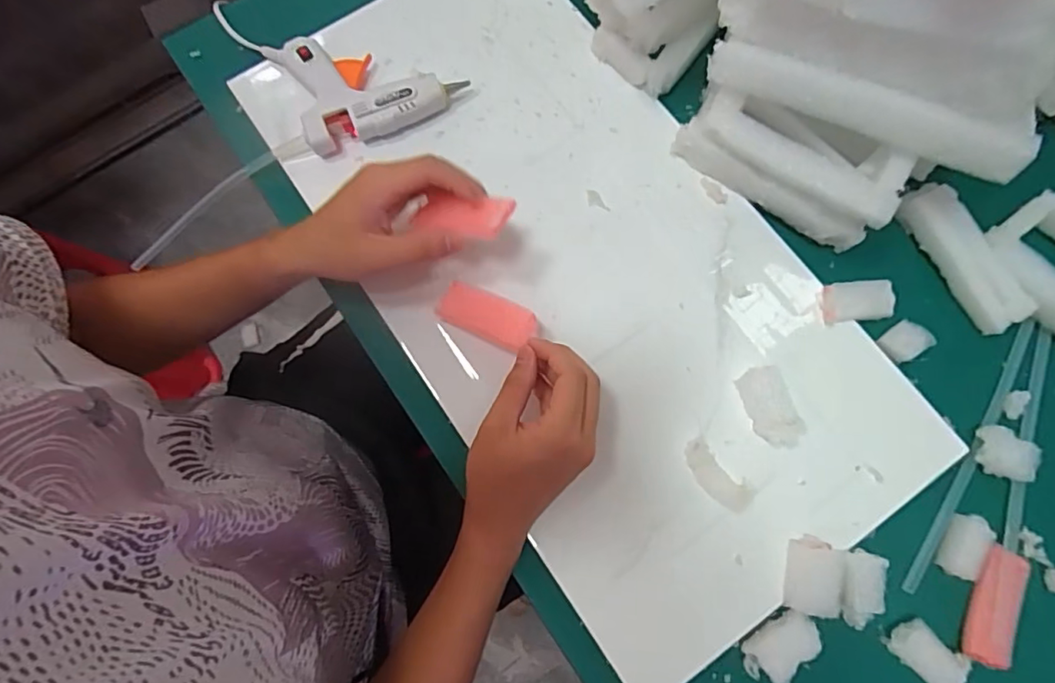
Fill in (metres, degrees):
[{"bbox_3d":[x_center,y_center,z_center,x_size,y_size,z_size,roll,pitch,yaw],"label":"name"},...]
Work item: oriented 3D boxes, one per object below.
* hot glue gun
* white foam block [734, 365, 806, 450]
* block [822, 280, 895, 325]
[{"bbox_3d":[-0.137,-0.224,0.466,0.132,0.031,0.111,-25,78,-4],"label":"hot glue gun"},{"bbox_3d":[0.177,0.048,0.401,0.031,0.013,0.059,-20,78,-3],"label":"white foam block"},{"bbox_3d":[0.257,-0.031,0.426,0.053,0.009,0.029,-5,77,0],"label":"block"}]

